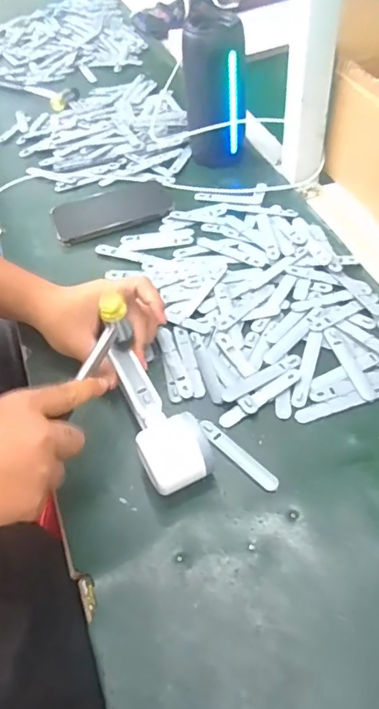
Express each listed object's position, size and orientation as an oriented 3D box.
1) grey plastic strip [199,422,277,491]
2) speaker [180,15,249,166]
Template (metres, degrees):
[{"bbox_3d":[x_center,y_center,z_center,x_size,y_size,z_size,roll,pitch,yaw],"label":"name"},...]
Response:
[{"bbox_3d":[0.043,0.092,0.475,0.016,0.004,0.092,-34,57,-29],"label":"grey plastic strip"},{"bbox_3d":[0.036,-0.361,0.726,0.086,0.184,0.072,0,52,6],"label":"speaker"}]

